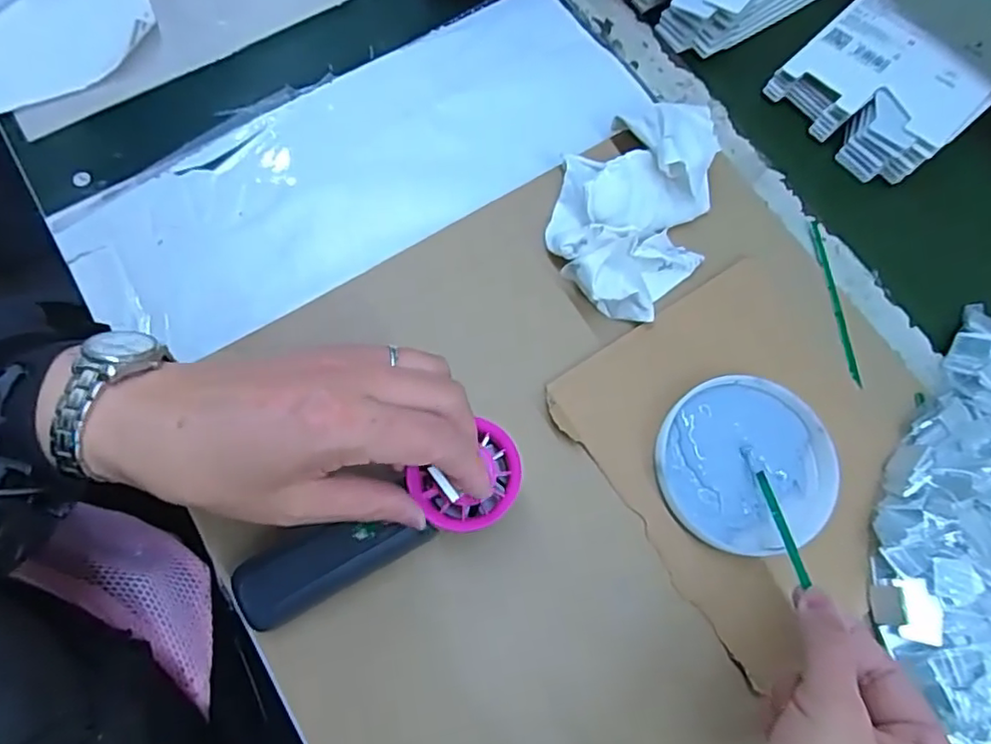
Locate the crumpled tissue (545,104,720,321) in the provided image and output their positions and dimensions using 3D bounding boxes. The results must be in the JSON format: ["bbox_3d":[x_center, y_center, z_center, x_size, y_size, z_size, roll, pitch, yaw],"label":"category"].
[{"bbox_3d":[0.090,-0.114,0.398,0.098,0.044,0.159,15,72,2],"label":"crumpled tissue"}]

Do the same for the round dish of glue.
[{"bbox_3d":[0.144,0.053,0.363,0.097,0.019,0.098,0,73,-2],"label":"round dish of glue"}]

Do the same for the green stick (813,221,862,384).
[{"bbox_3d":[0.224,-0.047,0.411,0.009,0.008,0.118,-2,73,-2],"label":"green stick"}]

